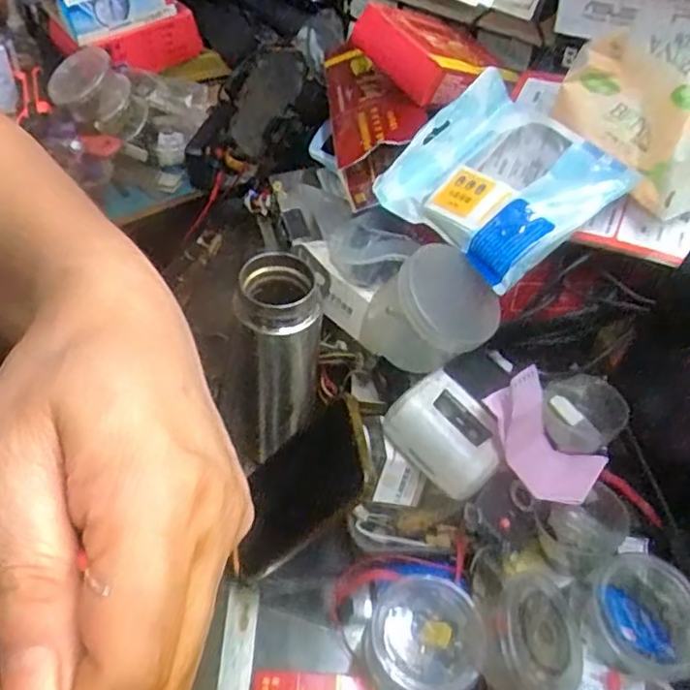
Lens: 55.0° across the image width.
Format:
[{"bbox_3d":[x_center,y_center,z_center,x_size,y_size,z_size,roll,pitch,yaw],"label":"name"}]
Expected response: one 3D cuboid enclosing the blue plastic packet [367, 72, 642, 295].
[{"bbox_3d":[0.120,-0.136,0.527,0.146,0.058,0.154,-36,54,-8],"label":"blue plastic packet"}]

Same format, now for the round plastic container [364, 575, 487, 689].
[{"bbox_3d":[0.055,0.202,0.454,0.073,0.041,0.073,3,51,-4],"label":"round plastic container"}]

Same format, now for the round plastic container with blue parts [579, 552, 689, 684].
[{"bbox_3d":[0.203,0.186,0.451,0.063,0.042,0.082,-15,54,-17],"label":"round plastic container with blue parts"}]

